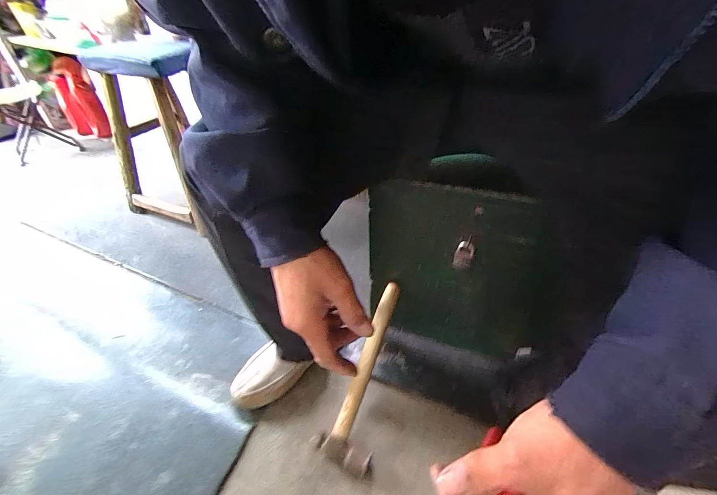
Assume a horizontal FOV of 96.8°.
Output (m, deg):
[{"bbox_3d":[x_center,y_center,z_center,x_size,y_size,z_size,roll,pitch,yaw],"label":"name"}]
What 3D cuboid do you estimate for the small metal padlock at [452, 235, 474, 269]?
[{"bbox_3d":[0.174,0.010,0.525,0.028,0.063,0.009,19,45,25],"label":"small metal padlock"}]

